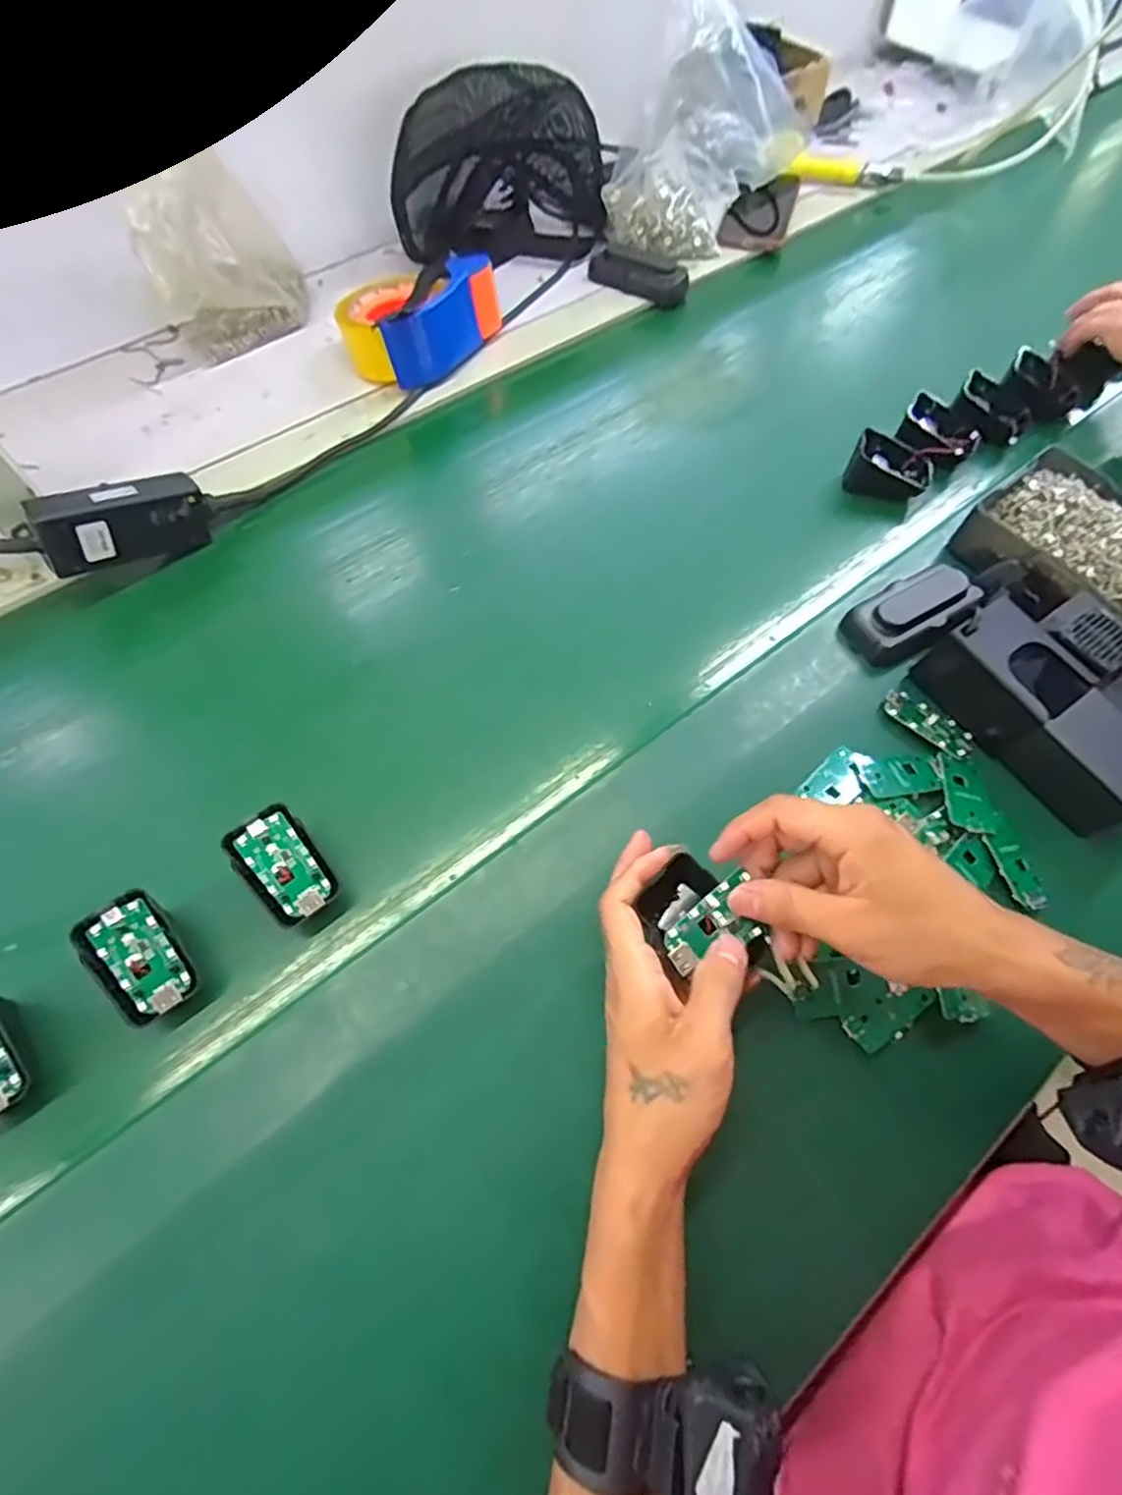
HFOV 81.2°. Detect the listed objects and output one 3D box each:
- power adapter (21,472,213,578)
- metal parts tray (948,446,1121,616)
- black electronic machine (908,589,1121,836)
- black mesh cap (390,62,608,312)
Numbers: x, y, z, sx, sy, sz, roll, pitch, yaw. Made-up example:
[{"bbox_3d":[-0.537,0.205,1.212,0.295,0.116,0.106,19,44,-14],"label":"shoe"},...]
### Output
[{"bbox_3d":[-0.335,-0.173,0.503,0.115,0.048,0.031,-29,64,-33],"label":"power adapter"},{"bbox_3d":[0.405,-0.150,0.506,0.121,0.050,0.157,-37,67,-16],"label":"metal parts tray"},{"bbox_3d":[0.347,-0.041,0.441,0.135,0.053,0.160,-32,66,-16],"label":"black electronic machine"},{"bbox_3d":[-0.062,-0.621,0.691,0.187,0.128,0.154,13,63,9],"label":"black mesh cap"}]

